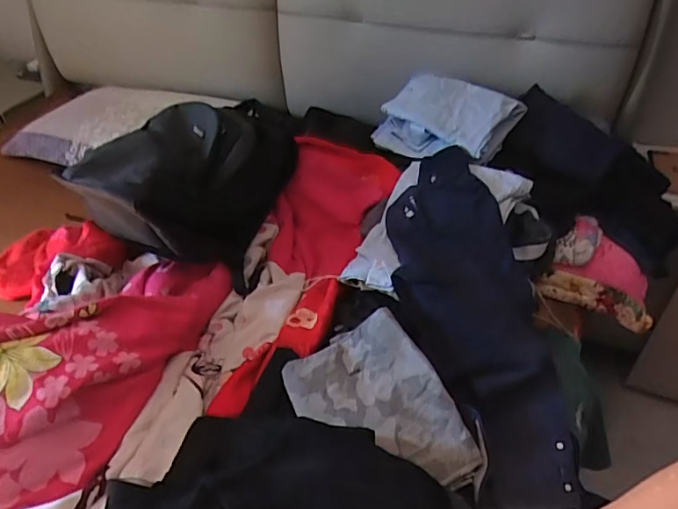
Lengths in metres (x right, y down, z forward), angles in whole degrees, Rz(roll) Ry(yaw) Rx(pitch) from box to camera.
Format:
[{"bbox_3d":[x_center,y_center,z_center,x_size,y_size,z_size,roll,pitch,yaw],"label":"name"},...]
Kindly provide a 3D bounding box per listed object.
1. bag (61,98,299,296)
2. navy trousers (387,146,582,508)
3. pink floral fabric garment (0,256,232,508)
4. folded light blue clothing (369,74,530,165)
[{"bbox_3d":[-0.277,-0.152,1.098,0.288,0.251,0.489,10,42,14],"label":"bag"},{"bbox_3d":[0.229,0.084,0.905,0.254,0.109,0.658,-7,56,-6],"label":"navy trousers"},{"bbox_3d":[-0.414,0.173,0.774,0.254,0.178,0.652,23,47,26],"label":"pink floral fabric garment"},{"bbox_3d":[0.239,-0.302,1.162,0.284,0.078,0.209,25,65,27],"label":"folded light blue clothing"}]

